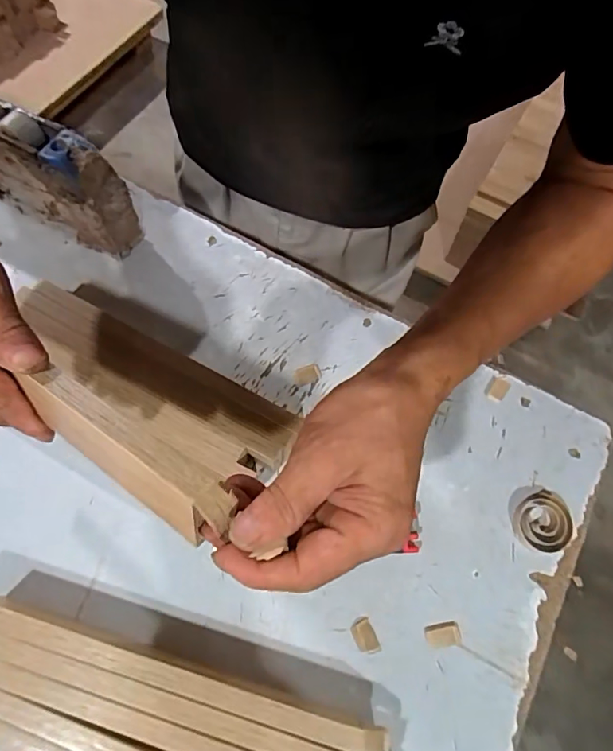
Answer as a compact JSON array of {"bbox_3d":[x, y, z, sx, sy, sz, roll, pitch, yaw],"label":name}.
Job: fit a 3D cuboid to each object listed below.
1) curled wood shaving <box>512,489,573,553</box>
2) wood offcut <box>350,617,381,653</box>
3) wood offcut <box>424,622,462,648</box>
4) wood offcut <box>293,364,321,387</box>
[{"bbox_3d":[0.215,0.132,0.439,0.047,0.019,0.055,5,67,-1],"label":"curled wood shaving"},{"bbox_3d":[0.049,0.217,0.398,0.018,0.004,0.027,-22,70,-12],"label":"wood offcut"},{"bbox_3d":[0.115,0.218,0.404,0.030,0.004,0.018,-7,67,-6],"label":"wood offcut"},{"bbox_3d":[0.000,-0.001,0.491,0.028,0.004,0.018,-21,70,-11],"label":"wood offcut"}]

